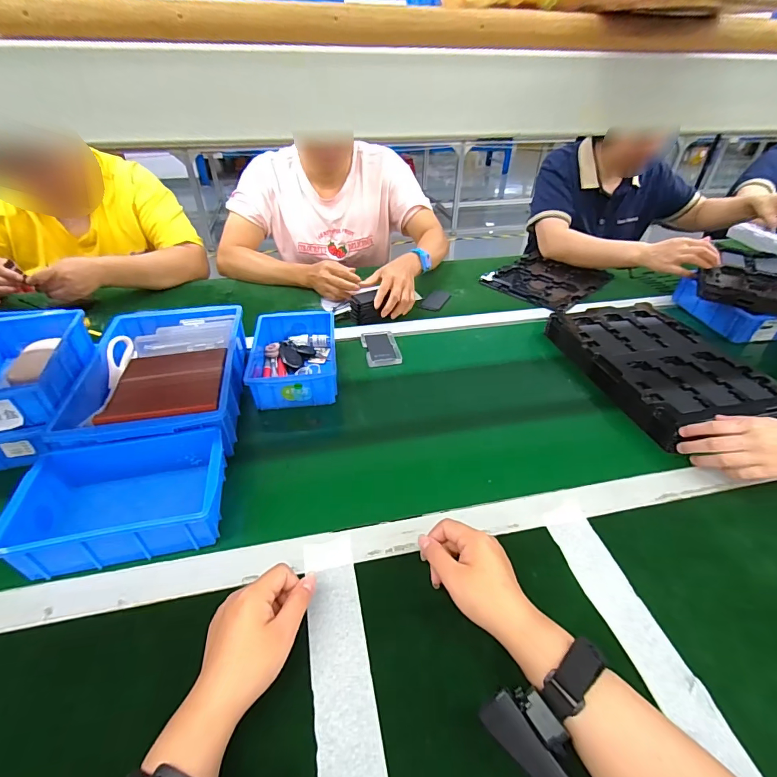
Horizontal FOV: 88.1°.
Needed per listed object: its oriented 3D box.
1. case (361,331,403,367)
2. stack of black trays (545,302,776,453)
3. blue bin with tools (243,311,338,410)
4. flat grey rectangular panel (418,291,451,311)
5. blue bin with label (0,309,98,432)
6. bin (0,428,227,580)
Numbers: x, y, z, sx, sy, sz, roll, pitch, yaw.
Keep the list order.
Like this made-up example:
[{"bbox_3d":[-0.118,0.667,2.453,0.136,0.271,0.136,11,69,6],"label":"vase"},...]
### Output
[{"bbox_3d":[-0.014,-0.075,0.744,0.063,0.009,0.100,-7,39,-9],"label":"case"},{"bbox_3d":[0.465,-0.046,0.693,0.262,0.047,0.344,-7,39,-10],"label":"stack of black trays"},{"bbox_3d":[-0.157,-0.054,0.675,0.131,0.059,0.199,-4,39,-6],"label":"blue bin with tools"},{"bbox_3d":[0.105,-0.196,0.901,0.048,0.007,0.093,19,42,21],"label":"flat grey rectangular panel"},{"bbox_3d":[-0.497,-0.034,0.548,0.134,0.057,0.216,-8,39,-11],"label":"blue bin with label"},{"bbox_3d":[-0.287,0.117,0.450,0.193,0.062,0.135,-9,40,-12],"label":"bin"}]

